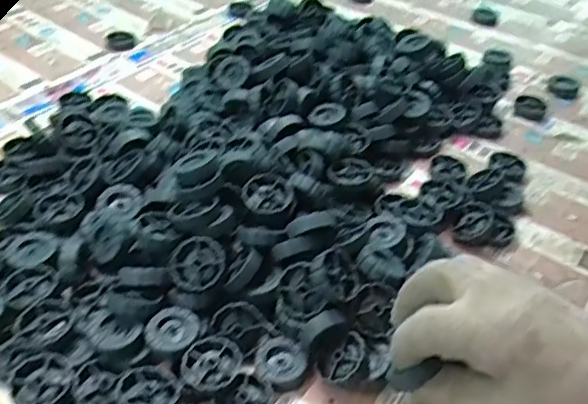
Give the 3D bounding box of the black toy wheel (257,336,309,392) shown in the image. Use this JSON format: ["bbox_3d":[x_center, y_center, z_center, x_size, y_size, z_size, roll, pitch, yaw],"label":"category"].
[{"bbox_3d":[-0.010,0.117,0.409,0.034,0.012,0.040,-24,50,-26],"label":"black toy wheel"}]

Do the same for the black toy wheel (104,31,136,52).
[{"bbox_3d":[-0.231,-0.214,0.749,0.038,0.016,0.038,1,44,-1],"label":"black toy wheel"}]

